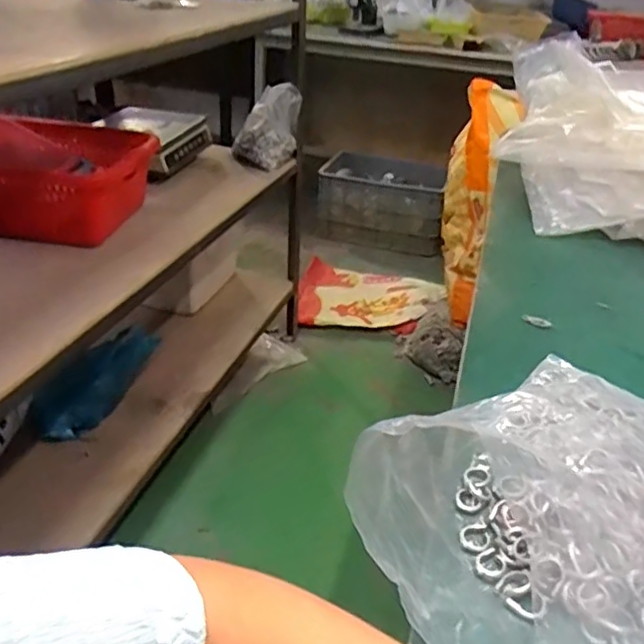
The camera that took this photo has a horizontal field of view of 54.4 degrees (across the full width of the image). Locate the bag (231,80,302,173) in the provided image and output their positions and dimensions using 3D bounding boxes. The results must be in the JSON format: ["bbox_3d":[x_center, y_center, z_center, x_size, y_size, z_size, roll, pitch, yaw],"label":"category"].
[{"bbox_3d":[-0.131,-0.462,1.497,0.161,0.165,0.089,-1,32,-7],"label":"bag"}]

